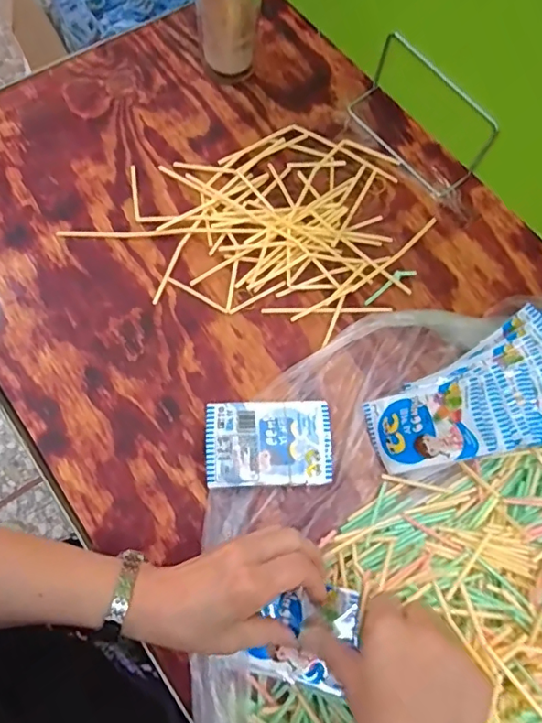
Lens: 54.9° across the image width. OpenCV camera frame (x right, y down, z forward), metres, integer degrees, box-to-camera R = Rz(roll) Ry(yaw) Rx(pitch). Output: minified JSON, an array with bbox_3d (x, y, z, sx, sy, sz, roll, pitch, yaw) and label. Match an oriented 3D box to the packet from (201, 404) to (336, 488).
[{"bbox_3d":[-0.003,0.071,0.447,0.105,0.026,0.069,-2,73,-3],"label":"packet"}]

